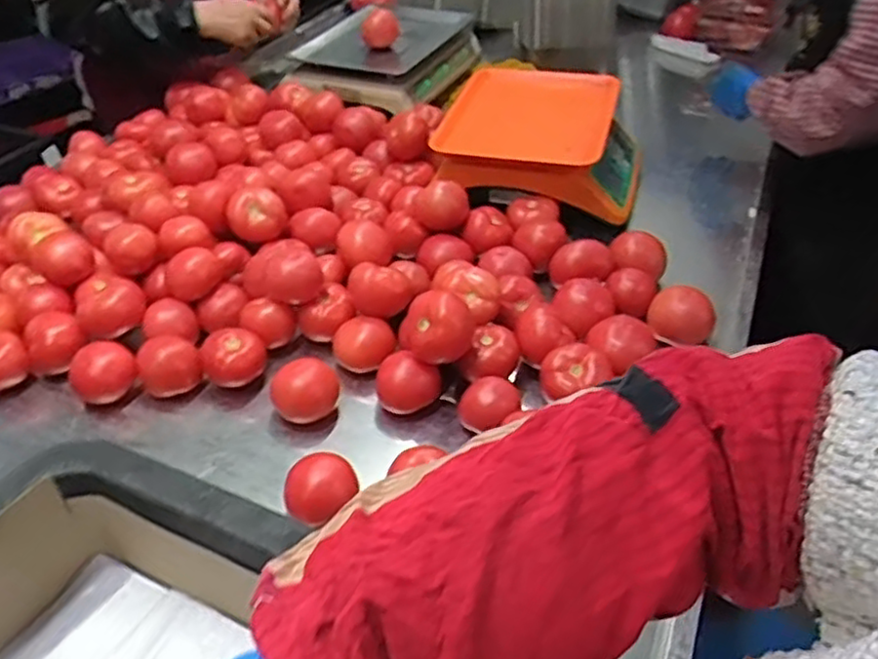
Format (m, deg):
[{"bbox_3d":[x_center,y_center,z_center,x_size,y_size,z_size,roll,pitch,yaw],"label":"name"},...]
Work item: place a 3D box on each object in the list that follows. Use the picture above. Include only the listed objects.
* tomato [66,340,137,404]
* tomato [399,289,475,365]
[{"bbox_3d":[-0.369,0.047,0.766,0.066,0.049,0.057,-23,45,-23],"label":"tomato"},{"bbox_3d":[-0.004,-0.006,0.729,0.078,0.065,0.059,-3,41,-1],"label":"tomato"}]

